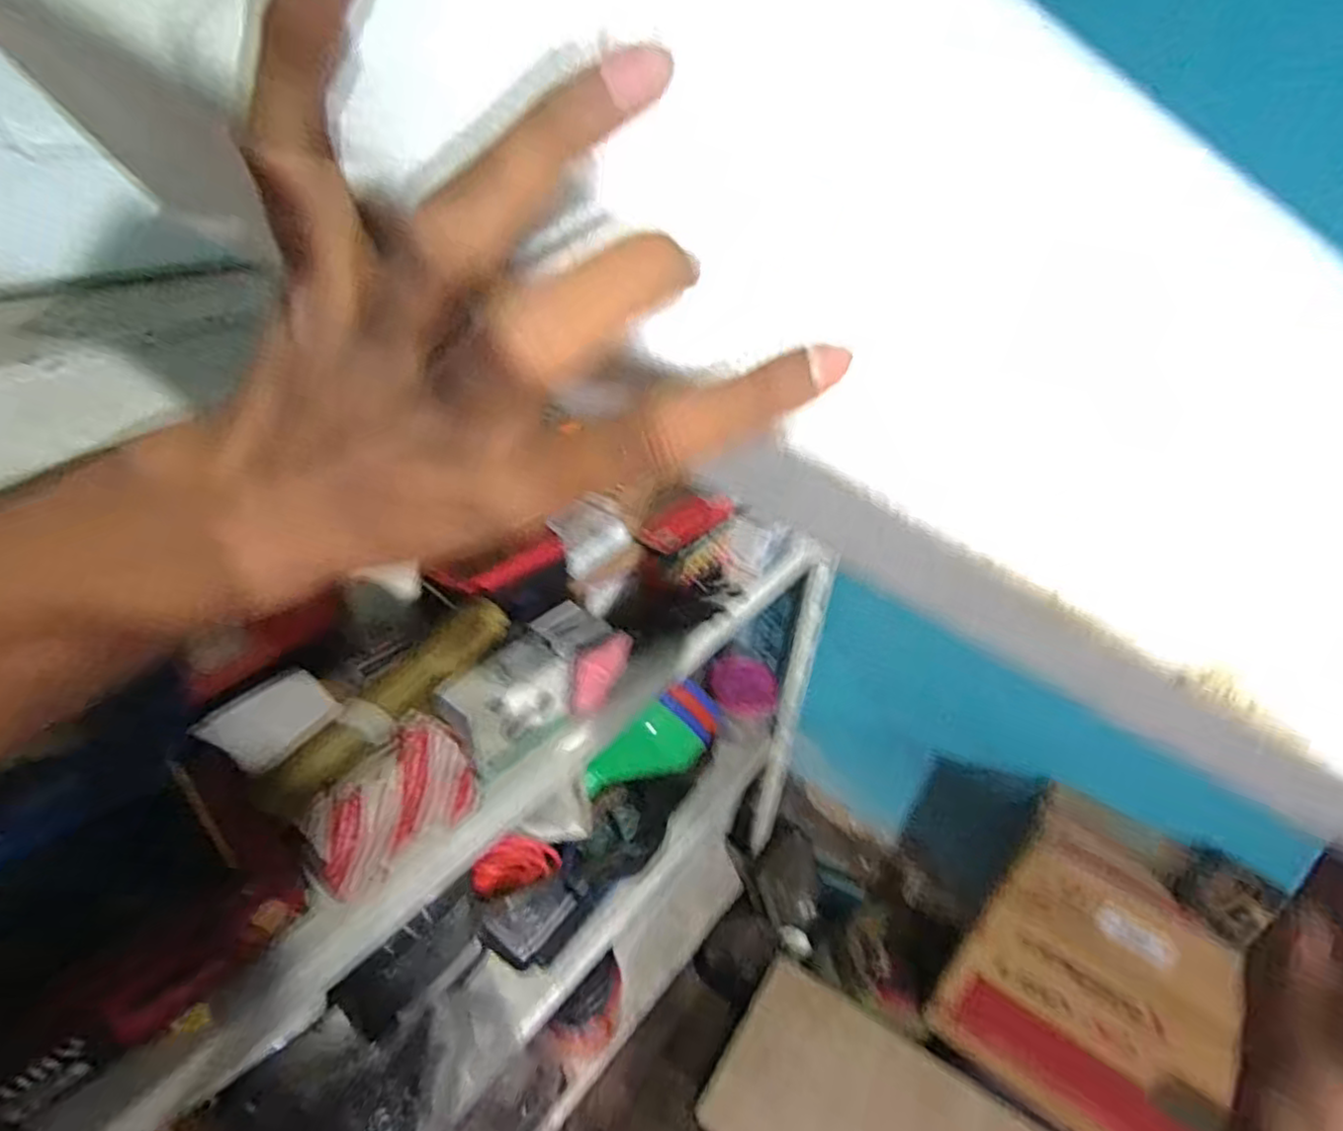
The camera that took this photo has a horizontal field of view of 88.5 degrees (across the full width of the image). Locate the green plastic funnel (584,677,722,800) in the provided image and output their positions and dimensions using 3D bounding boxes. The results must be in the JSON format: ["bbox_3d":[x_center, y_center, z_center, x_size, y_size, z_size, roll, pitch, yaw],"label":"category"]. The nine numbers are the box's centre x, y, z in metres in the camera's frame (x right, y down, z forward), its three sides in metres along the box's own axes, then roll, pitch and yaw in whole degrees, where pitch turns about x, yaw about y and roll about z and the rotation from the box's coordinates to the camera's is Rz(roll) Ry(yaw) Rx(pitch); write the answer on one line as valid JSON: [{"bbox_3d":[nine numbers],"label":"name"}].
[{"bbox_3d":[-0.026,0.310,1.167,0.258,0.129,0.097,-33,46,-10],"label":"green plastic funnel"}]

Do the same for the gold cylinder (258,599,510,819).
[{"bbox_3d":[-0.252,0.119,0.619,0.050,0.042,0.247,27,55,28],"label":"gold cylinder"}]

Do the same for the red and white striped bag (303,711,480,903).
[{"bbox_3d":[-0.247,0.209,0.607,0.062,0.083,0.146,26,42,27],"label":"red and white striped bag"}]

